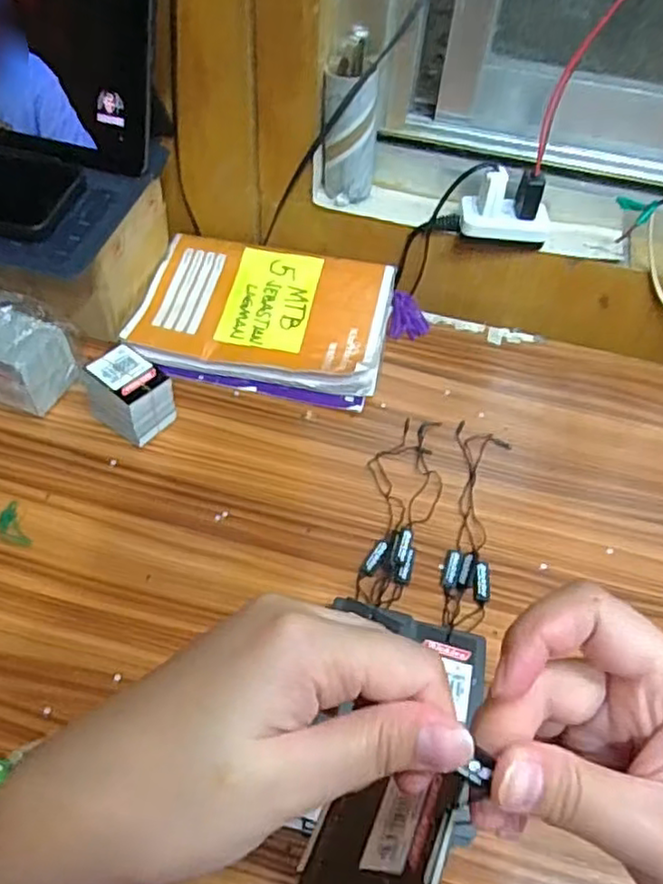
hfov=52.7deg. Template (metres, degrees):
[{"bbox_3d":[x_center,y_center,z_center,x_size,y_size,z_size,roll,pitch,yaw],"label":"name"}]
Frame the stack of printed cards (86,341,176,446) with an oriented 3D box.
[{"bbox_3d":[-0.149,-0.034,0.490,0.057,0.050,0.045,31,56,18],"label":"stack of printed cards"}]

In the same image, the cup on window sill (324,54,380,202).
[{"bbox_3d":[0.015,-0.246,0.541,0.044,0.095,0.035,3,52,-2],"label":"cup on window sill"}]

